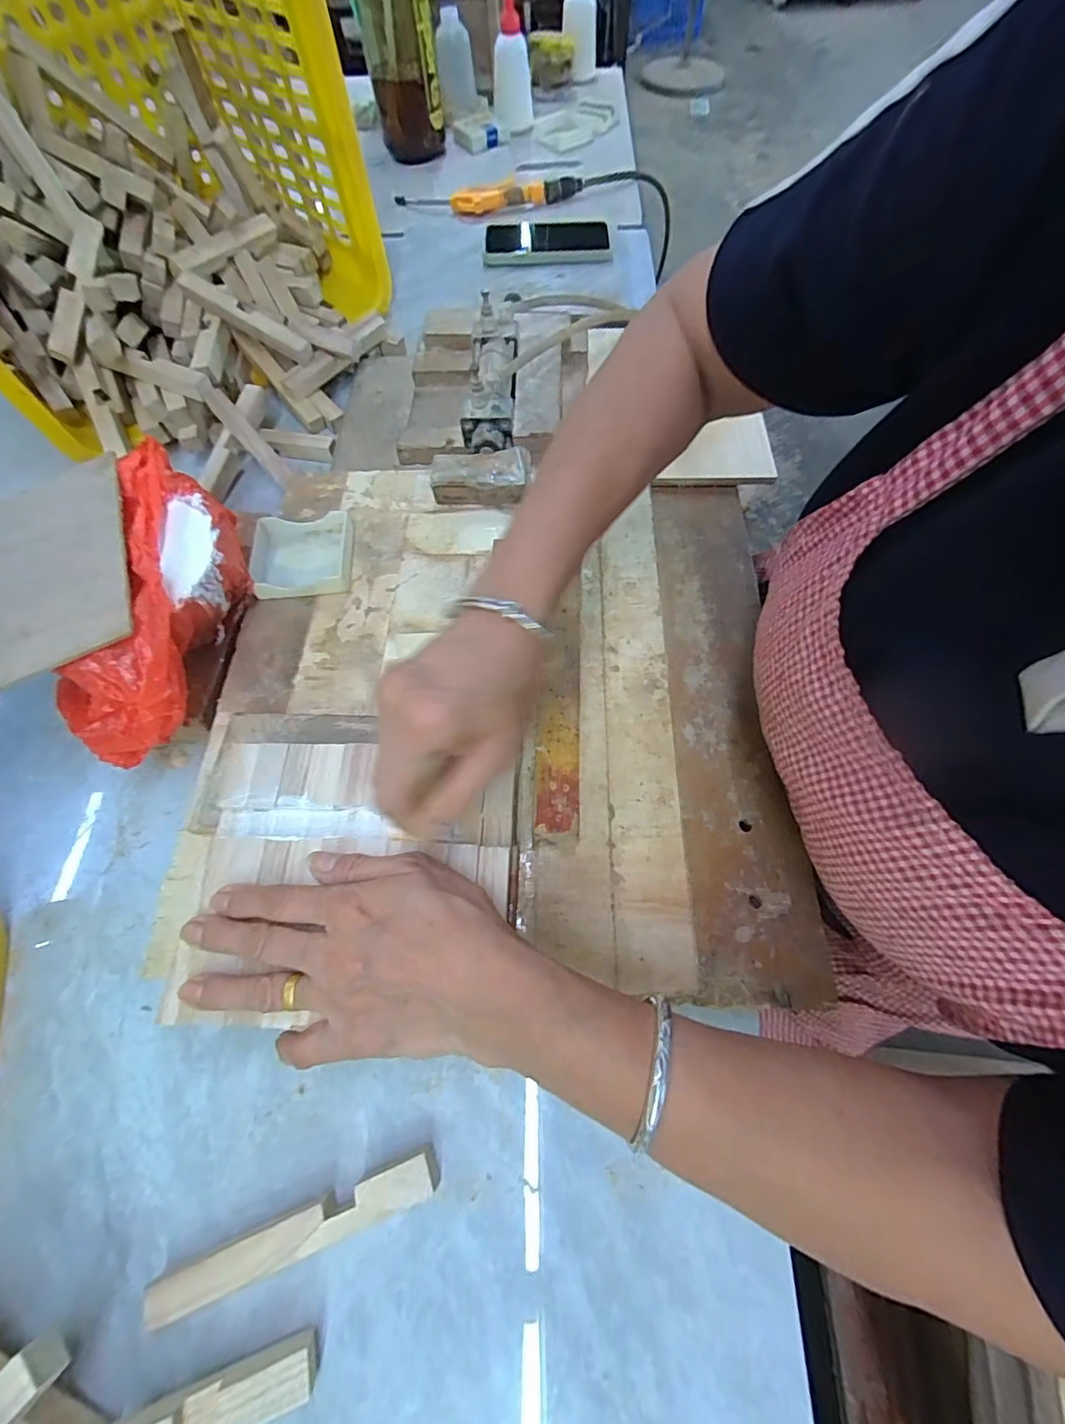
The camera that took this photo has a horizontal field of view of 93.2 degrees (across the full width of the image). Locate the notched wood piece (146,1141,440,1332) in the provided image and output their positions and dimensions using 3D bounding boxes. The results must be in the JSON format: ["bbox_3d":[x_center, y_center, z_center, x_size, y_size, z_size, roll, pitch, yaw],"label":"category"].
[{"bbox_3d":[-0.124,0.277,0.269,0.147,0.019,0.020,-21,67,-6],"label":"notched wood piece"}]

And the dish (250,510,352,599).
[{"bbox_3d":[-0.189,-0.128,0.412,0.079,0.017,0.072,-6,66,1],"label":"dish"}]

